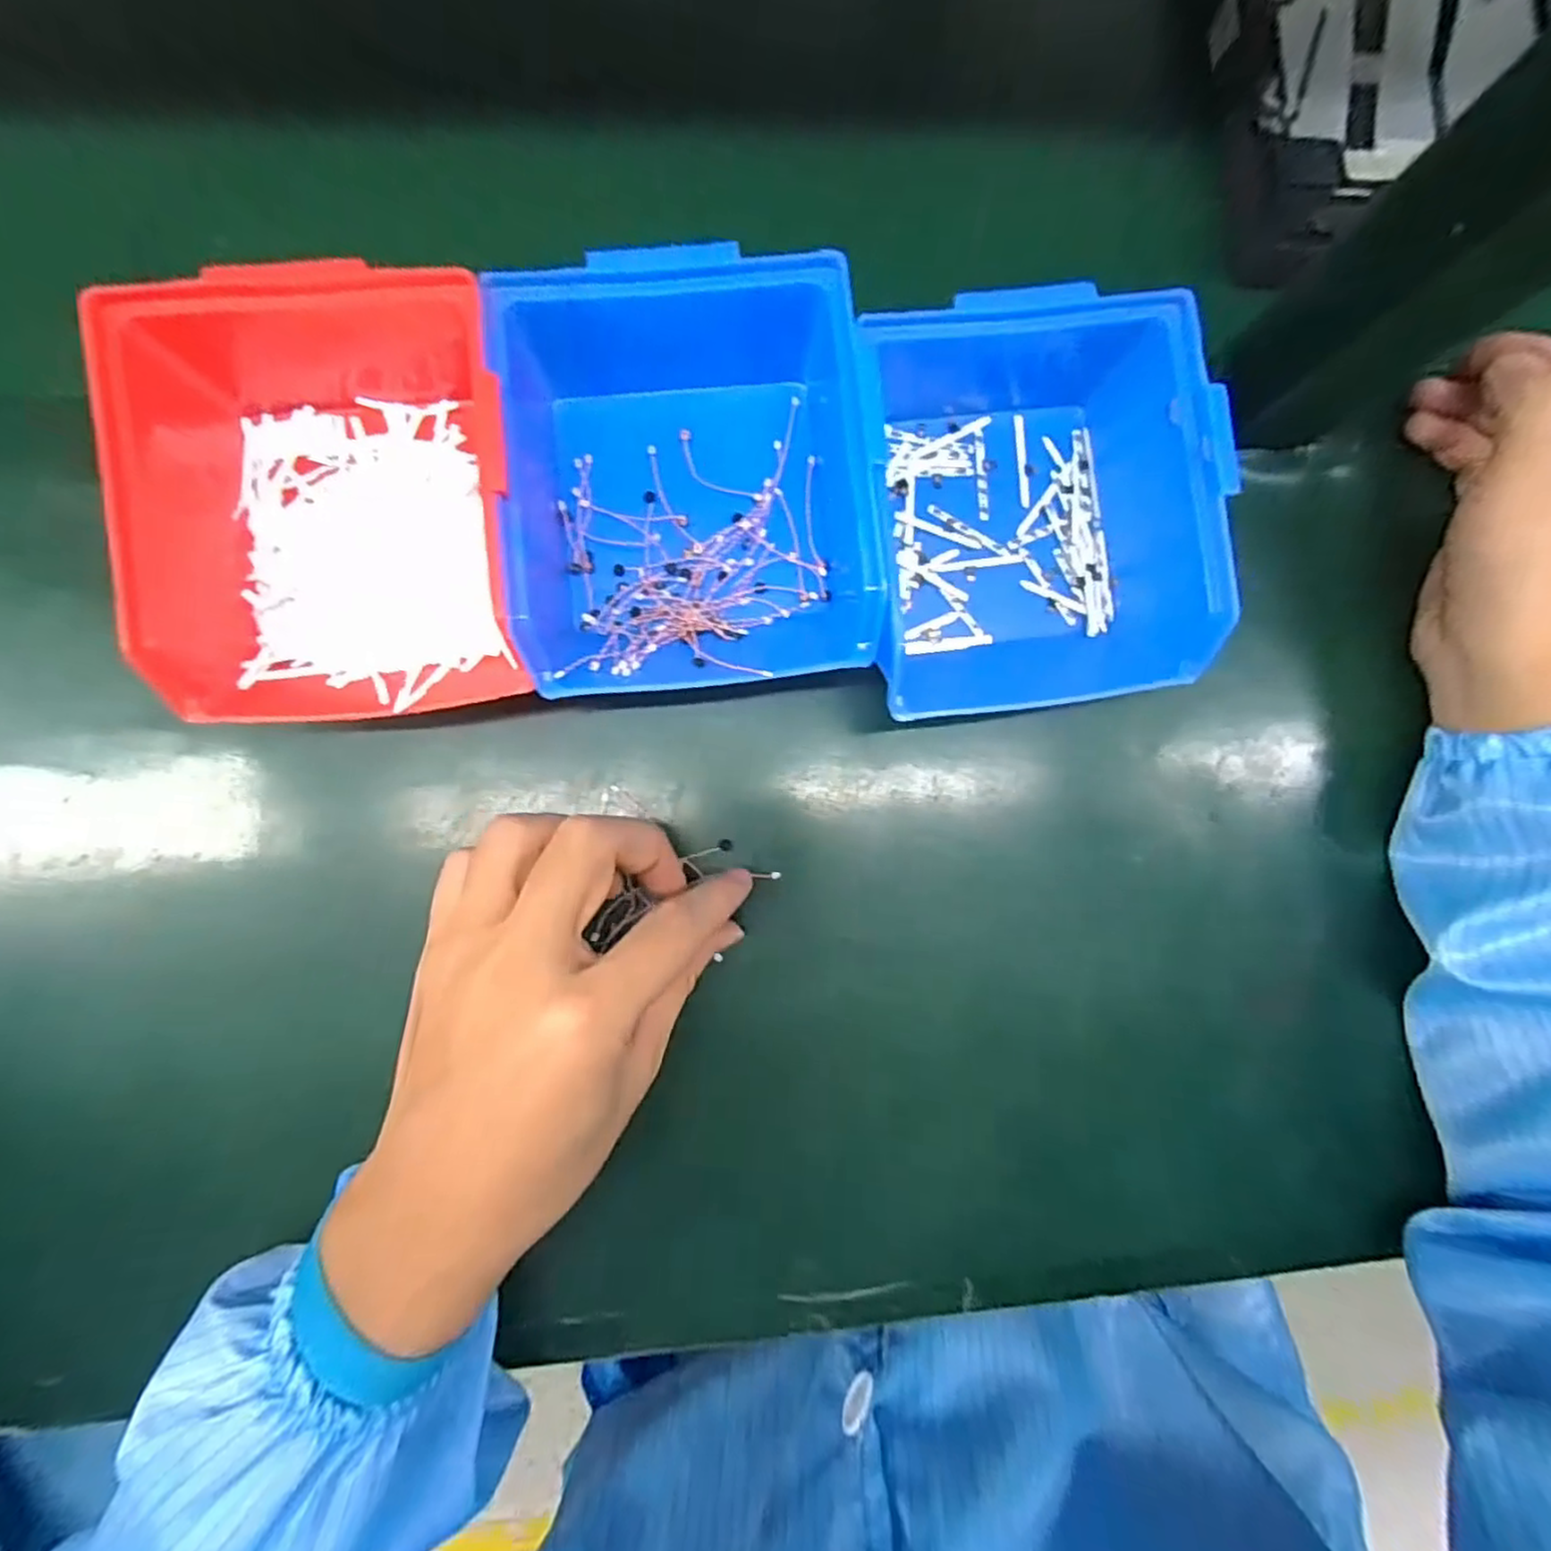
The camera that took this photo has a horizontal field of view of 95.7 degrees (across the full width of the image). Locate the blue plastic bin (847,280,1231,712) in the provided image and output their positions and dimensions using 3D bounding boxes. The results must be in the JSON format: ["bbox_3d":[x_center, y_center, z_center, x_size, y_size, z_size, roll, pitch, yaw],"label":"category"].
[{"bbox_3d":[0.091,-0.106,0.269,0.128,0.061,0.152,-9,91,-5],"label":"blue plastic bin"}]

